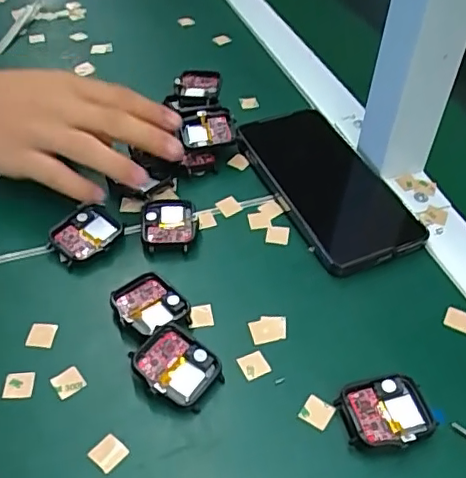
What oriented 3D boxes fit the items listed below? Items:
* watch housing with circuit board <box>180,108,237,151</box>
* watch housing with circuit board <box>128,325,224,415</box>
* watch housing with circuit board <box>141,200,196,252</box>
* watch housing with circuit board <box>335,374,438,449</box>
[{"bbox_3d":[-0.019,-0.087,0.450,0.045,0.011,0.039,-11,61,-12],"label":"watch housing with circuit board"},{"bbox_3d":[-0.032,0.071,0.313,0.047,0.007,0.036,36,53,11],"label":"watch housing with circuit board"},{"bbox_3d":[-0.045,-0.009,0.396,0.037,0.012,0.042,-3,46,-3],"label":"watch housing with circuit board"},{"bbox_3d":[0.081,0.093,0.300,0.045,0.011,0.037,-10,47,-10],"label":"watch housing with circuit board"}]

